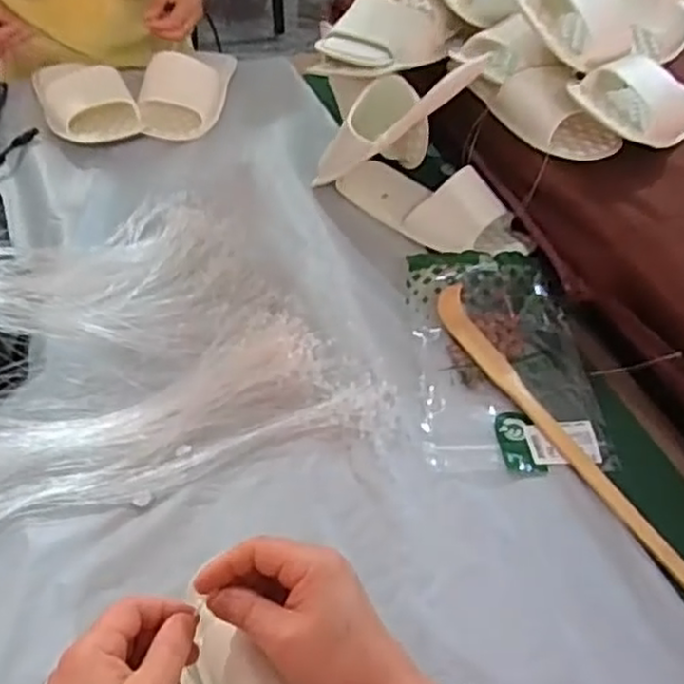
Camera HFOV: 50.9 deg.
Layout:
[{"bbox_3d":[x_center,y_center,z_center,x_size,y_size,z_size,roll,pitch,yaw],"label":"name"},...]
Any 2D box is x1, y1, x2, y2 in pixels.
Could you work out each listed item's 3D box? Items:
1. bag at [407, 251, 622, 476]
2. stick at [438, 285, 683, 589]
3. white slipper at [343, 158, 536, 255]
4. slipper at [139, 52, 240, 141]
[{"bbox_3d":[0.148,0.018,0.643,0.162,0.044,0.208,1,49,-5],"label":"bag"},{"bbox_3d":[0.221,0.118,0.564,0.030,0.027,0.467,-23,55,-24],"label":"stick"},{"bbox_3d":[0.098,-0.151,0.780,0.226,0.052,0.091,31,53,20],"label":"white slipper"},{"bbox_3d":[-0.191,-0.341,0.915,0.091,0.057,0.232,9,48,2],"label":"slipper"}]

